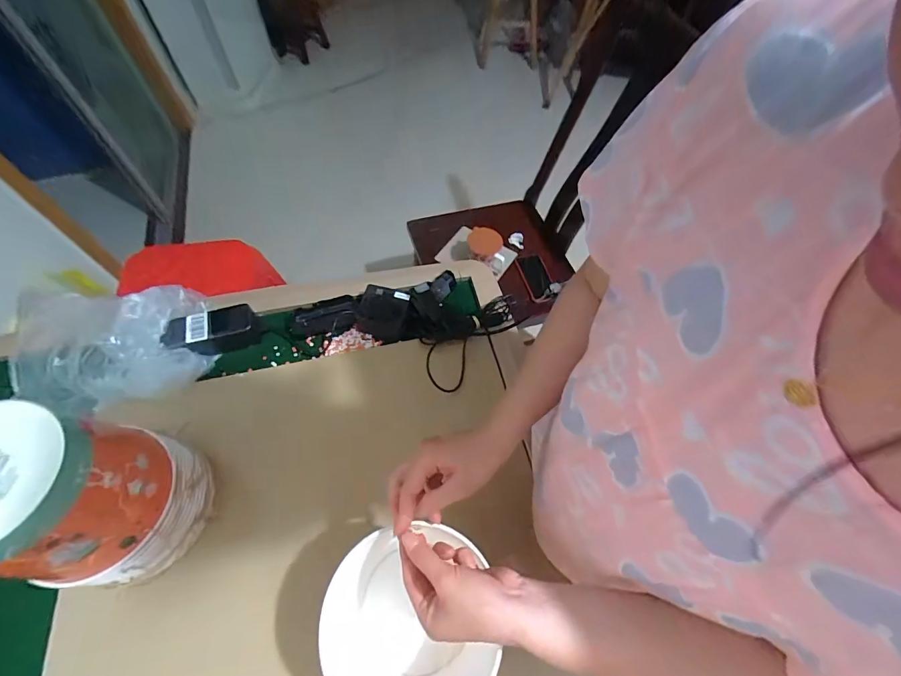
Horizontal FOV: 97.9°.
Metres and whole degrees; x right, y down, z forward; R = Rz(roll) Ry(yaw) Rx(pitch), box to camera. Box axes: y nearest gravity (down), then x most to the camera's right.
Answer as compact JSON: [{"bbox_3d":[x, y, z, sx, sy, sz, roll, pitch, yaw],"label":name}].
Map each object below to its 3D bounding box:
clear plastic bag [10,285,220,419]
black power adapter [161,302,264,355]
[{"bbox_3d":[-0.522,0.011,0.591,0.288,0.071,0.192,-8,61,-6],"label":"clear plastic bag"},{"bbox_3d":[-0.376,-0.010,0.625,0.131,0.042,0.065,-16,62,-10],"label":"black power adapter"}]

